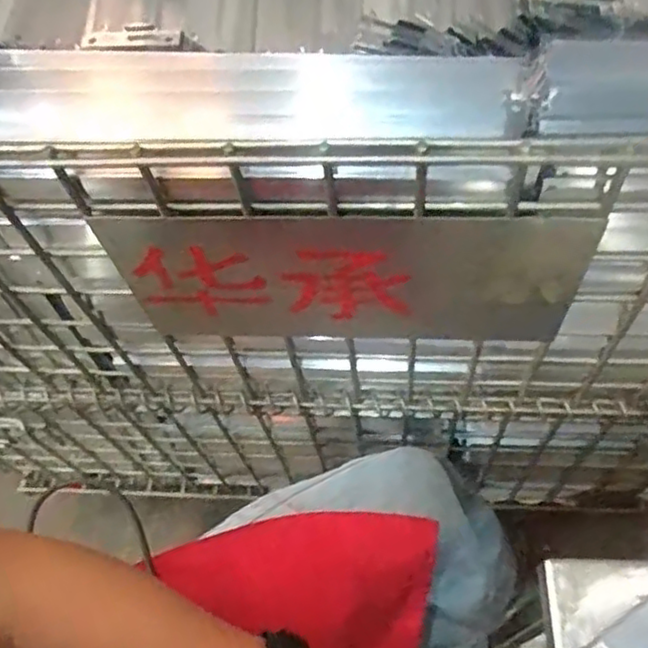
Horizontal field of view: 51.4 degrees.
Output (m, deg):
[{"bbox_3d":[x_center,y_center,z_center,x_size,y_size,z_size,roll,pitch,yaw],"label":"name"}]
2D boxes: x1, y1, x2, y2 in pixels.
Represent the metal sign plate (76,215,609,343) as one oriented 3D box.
[{"bbox_3d":[0.012,-0.025,0.458,0.299,0.150,0.008,2,61,5],"label":"metal sign plate"}]

